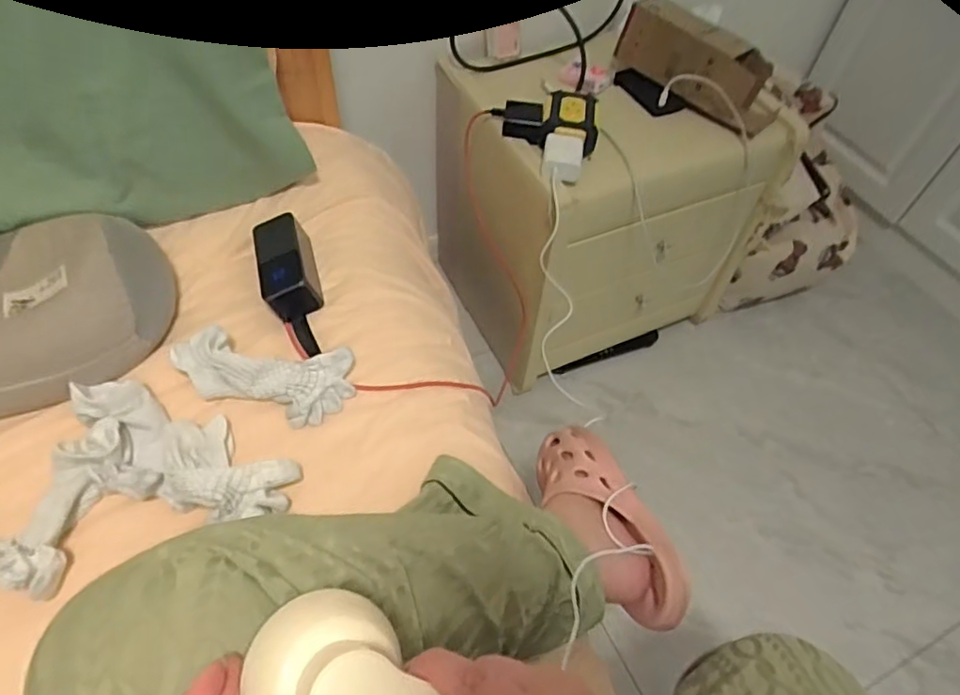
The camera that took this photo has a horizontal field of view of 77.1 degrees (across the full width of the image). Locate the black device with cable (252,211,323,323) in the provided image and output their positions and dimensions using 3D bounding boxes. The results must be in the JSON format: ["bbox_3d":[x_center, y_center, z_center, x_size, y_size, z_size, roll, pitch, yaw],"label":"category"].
[{"bbox_3d":[-0.225,-0.097,0.701,0.064,0.040,0.151,-14,56,-13],"label":"black device with cable"}]

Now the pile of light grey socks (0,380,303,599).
[{"bbox_3d":[-0.294,0.131,0.538,0.231,0.049,0.194,12,54,5],"label":"pile of light grey socks"}]

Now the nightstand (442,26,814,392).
[{"bbox_3d":[0.193,-0.278,1.125,0.493,0.482,0.418,-21,58,-18],"label":"nightstand"}]

